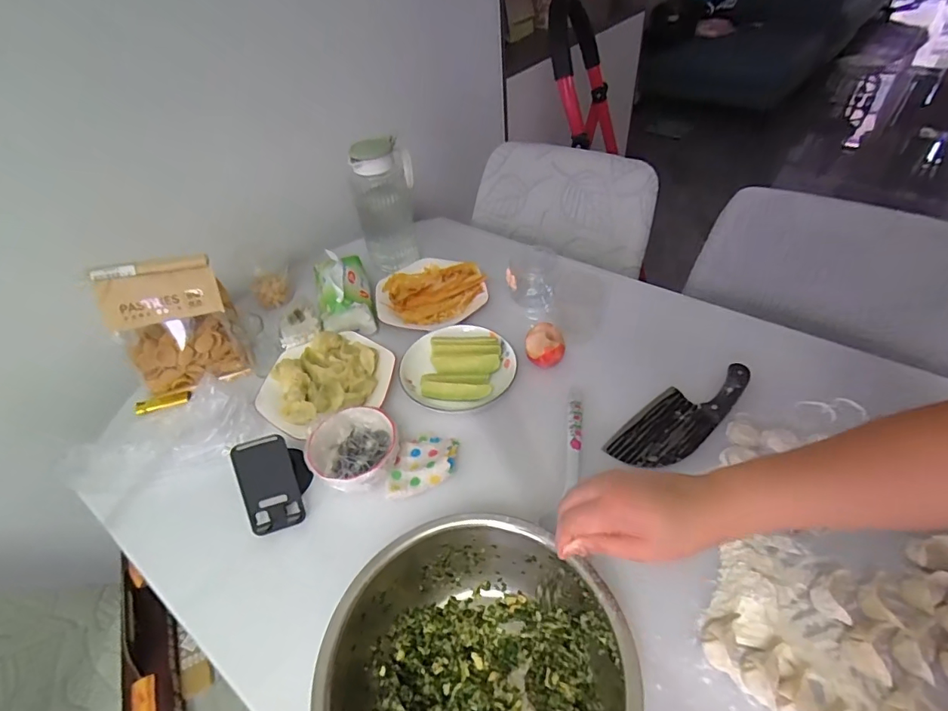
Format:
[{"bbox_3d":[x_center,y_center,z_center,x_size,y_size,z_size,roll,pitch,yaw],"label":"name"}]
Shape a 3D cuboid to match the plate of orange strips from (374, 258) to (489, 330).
[{"bbox_3d":[-0.082,-0.118,0.884,0.199,0.030,0.190,-3,46,3],"label":"plate of orange strips"}]

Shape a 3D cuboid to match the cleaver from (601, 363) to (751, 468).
[{"bbox_3d":[0.295,0.079,0.677,0.235,0.021,0.088,-34,52,-25],"label":"cleaver"}]

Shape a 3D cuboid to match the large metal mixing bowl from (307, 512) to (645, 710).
[{"bbox_3d":[0.001,0.287,0.440,0.253,0.098,0.239,-3,46,3],"label":"large metal mixing bowl"}]

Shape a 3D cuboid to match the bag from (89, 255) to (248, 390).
[{"bbox_3d":[-0.459,-0.050,0.751,0.174,0.189,0.101,-26,49,-18],"label":"bag"}]

